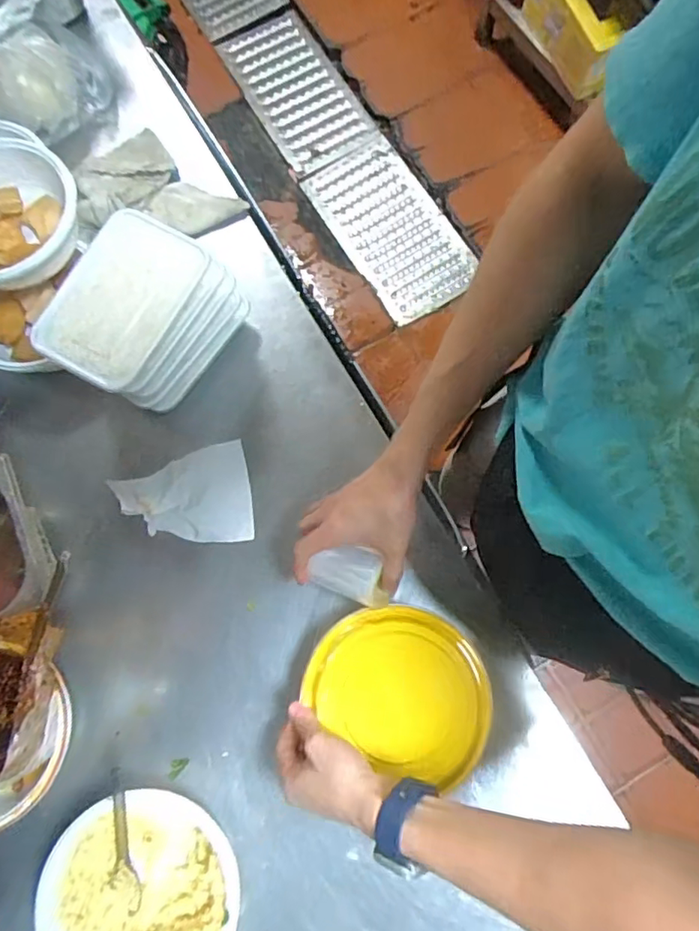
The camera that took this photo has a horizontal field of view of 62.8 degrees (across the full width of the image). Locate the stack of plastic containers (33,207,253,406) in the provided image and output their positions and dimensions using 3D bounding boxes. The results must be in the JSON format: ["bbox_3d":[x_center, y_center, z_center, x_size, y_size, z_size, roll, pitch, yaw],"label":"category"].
[{"bbox_3d":[-0.212,-0.150,0.593,0.127,0.123,0.176,37,79,9],"label":"stack of plastic containers"}]

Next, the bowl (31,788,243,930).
[{"bbox_3d":[-0.187,0.386,0.518,0.164,0.064,0.163,0,76,1],"label":"bowl"}]

